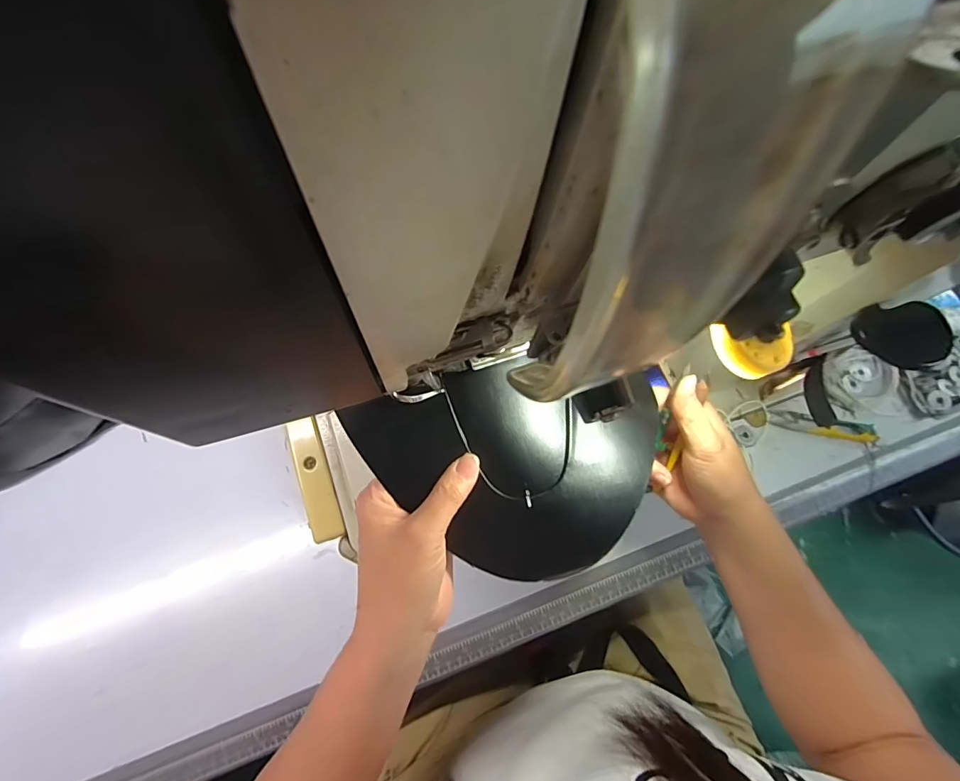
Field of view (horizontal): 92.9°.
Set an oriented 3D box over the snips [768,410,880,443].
[{"bbox_3d":[0.363,0.036,0.481,0.107,0.007,0.027,16,68,5],"label":"snips"}]

